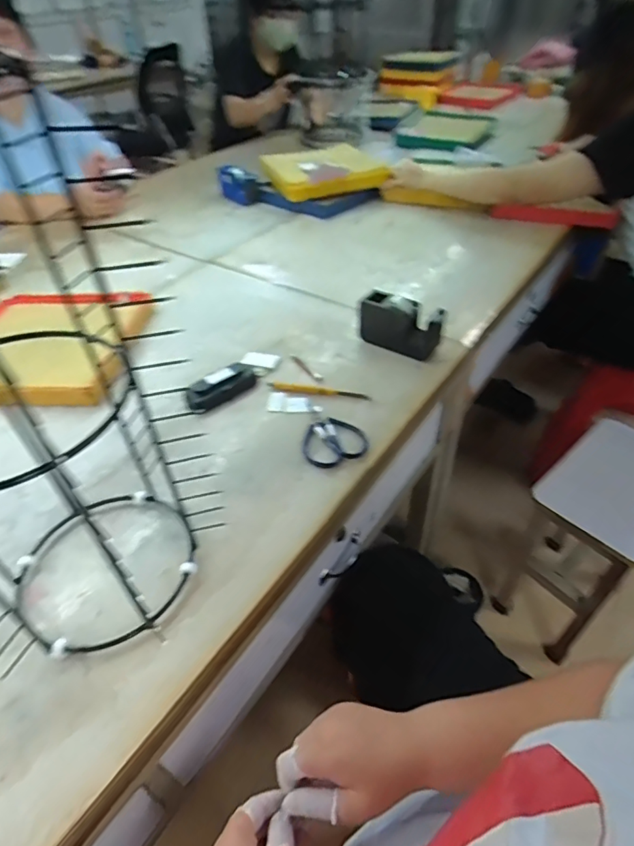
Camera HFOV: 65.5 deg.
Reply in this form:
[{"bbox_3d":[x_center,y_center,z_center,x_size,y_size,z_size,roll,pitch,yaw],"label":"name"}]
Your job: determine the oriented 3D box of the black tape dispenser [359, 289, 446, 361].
[{"bbox_3d":[0.130,-0.154,0.771,0.126,0.081,0.043,19,48,19],"label":"black tape dispenser"}]

